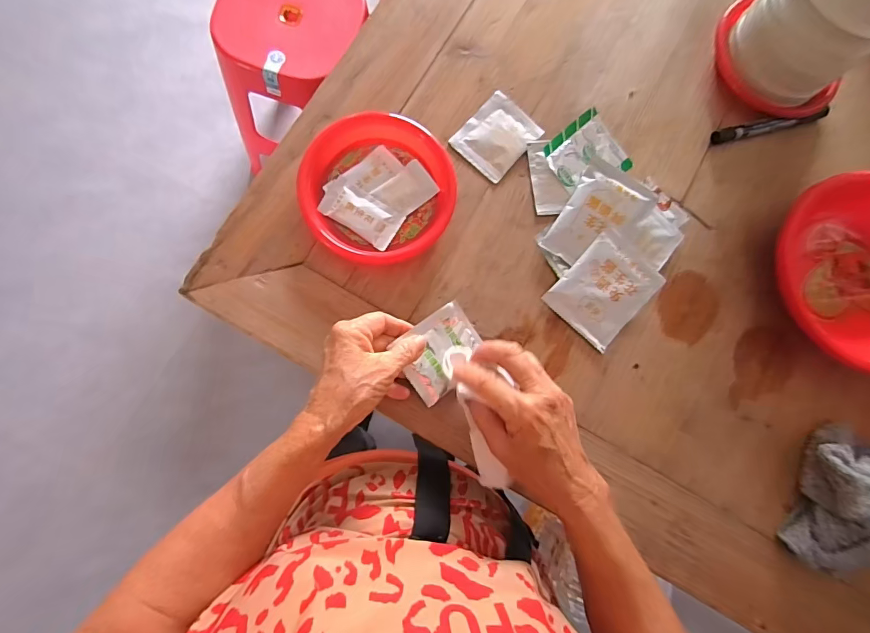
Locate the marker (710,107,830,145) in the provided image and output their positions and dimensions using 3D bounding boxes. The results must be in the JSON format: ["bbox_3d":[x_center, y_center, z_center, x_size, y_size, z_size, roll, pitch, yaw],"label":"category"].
[{"bbox_3d":[0.359,-0.205,0.446,0.134,0.016,0.014,-15,84,-7],"label":"marker"}]

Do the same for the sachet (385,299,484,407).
[{"bbox_3d":[0.006,0.033,0.381,0.078,0.022,0.065,-36,86,-8],"label":"sachet"}]

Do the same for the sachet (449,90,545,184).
[{"bbox_3d":[0.063,-0.183,0.423,0.063,0.007,0.079,42,81,2],"label":"sachet"}]

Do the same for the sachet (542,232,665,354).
[{"bbox_3d":[0.164,-0.024,0.404,0.078,0.018,0.090,42,81,2],"label":"sachet"}]

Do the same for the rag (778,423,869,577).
[{"bbox_3d":[0.386,0.170,0.377,0.100,0.052,0.131,19,81,-2],"label":"rag"}]

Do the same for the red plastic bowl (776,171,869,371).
[{"bbox_3d":[0.428,-0.042,0.411,0.171,0.054,0.171,1,82,-5],"label":"red plastic bowl"}]

